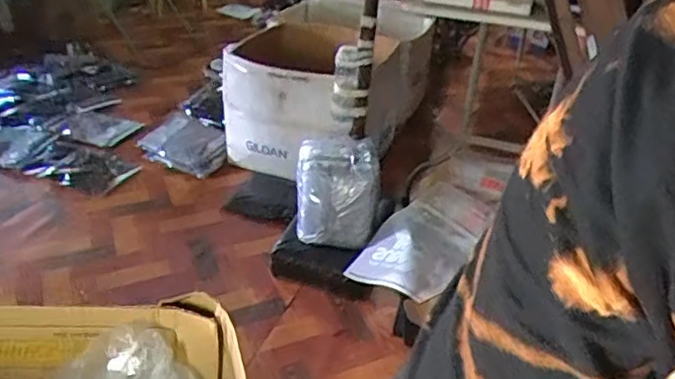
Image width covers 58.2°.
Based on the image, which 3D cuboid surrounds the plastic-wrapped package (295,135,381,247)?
[{"bbox_3d":[0.005,-0.010,1.716,0.230,0.204,0.265,7,34,6],"label":"plastic-wrapped package"}]

